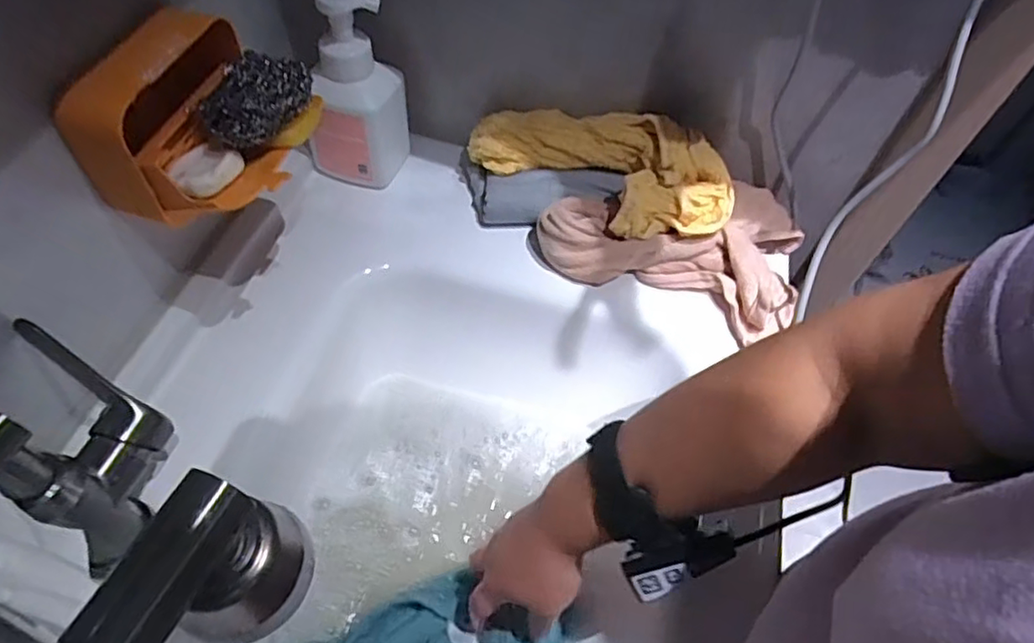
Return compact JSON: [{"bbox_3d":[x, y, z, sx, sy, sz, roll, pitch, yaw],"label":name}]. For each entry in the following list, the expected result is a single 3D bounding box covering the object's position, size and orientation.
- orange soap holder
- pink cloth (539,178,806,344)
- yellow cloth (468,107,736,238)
[{"bbox_3d":[-0.202,-0.132,0.415,0.117,0.087,0.126,18,55,8],"label":"orange soap holder"},{"bbox_3d":[0.149,-0.076,0.591,0.231,0.064,0.142,21,55,9],"label":"pink cloth"},{"bbox_3d":[0.074,-0.145,0.574,0.250,0.069,0.098,19,55,8],"label":"yellow cloth"}]

